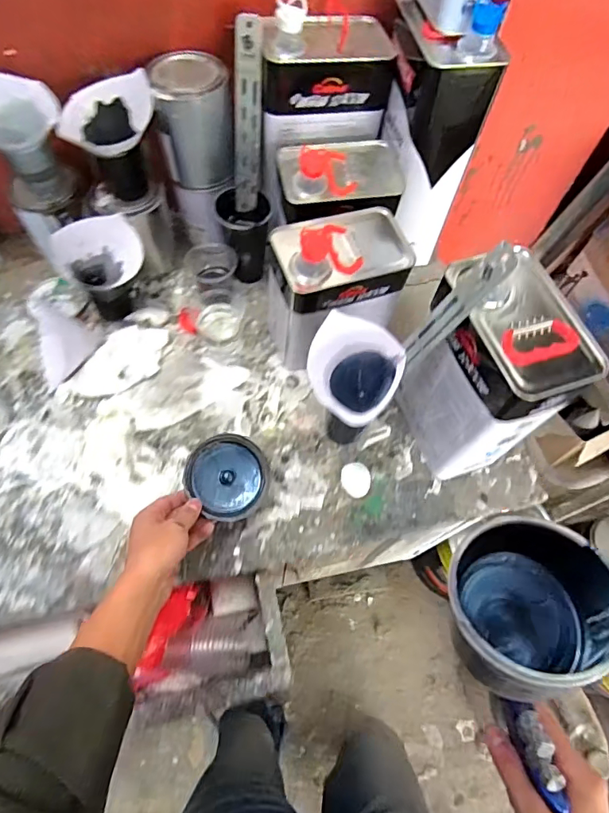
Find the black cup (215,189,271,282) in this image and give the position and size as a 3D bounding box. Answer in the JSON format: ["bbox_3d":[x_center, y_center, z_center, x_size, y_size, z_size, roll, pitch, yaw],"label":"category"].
[{"bbox_3d":[-0.093,-0.261,0.743,0.078,0.130,0.077,2,64,-3],"label":"black cup"}]

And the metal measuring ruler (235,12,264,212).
[{"bbox_3d":[-0.077,-0.386,0.644,0.034,0.252,0.007,8,42,0],"label":"metal measuring ruler"}]

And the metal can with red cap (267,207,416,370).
[{"bbox_3d":[0.043,-0.163,0.659,0.168,0.225,0.122,-11,65,-9],"label":"metal can with red cap"}]

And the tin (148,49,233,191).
[{"bbox_3d":[-0.154,-0.404,0.672,0.096,0.144,0.095,2,64,-3],"label":"tin"}]

